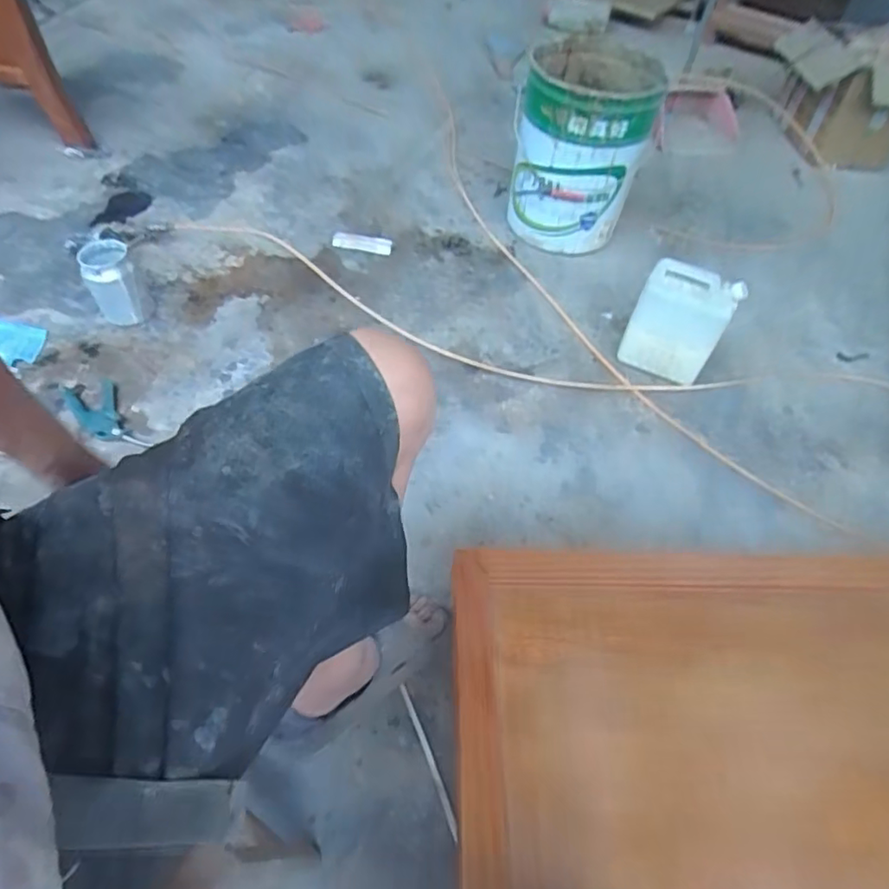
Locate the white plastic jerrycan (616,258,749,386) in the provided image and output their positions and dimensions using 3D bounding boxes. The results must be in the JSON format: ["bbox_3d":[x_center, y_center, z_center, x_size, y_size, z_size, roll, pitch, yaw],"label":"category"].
[{"bbox_3d":[0.432,-0.222,1.085,0.158,0.220,0.076,25,56,14],"label":"white plastic jerrycan"}]

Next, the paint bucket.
[{"bbox_3d":[0.312,-0.668,1.342,0.273,0.374,0.292,15,54,7],"label":"paint bucket"}]

